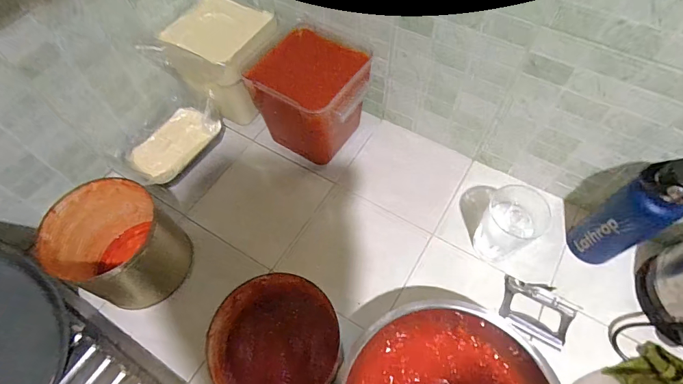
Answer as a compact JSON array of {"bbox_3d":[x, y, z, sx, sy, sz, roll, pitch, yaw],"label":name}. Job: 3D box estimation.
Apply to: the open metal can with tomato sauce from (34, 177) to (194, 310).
[{"bbox_3d":[-0.345,0.087,0.596,0.150,0.143,0.165,-1,60,2],"label":"open metal can with tomato sauce"}]

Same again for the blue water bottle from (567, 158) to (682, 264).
[{"bbox_3d":[0.409,0.040,0.550,0.063,0.236,0.072,-28,63,-13],"label":"blue water bottle"}]

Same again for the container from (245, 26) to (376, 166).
[{"bbox_3d":[-0.049,-0.154,0.700,0.168,0.181,0.133,30,66,17],"label":"container"}]

